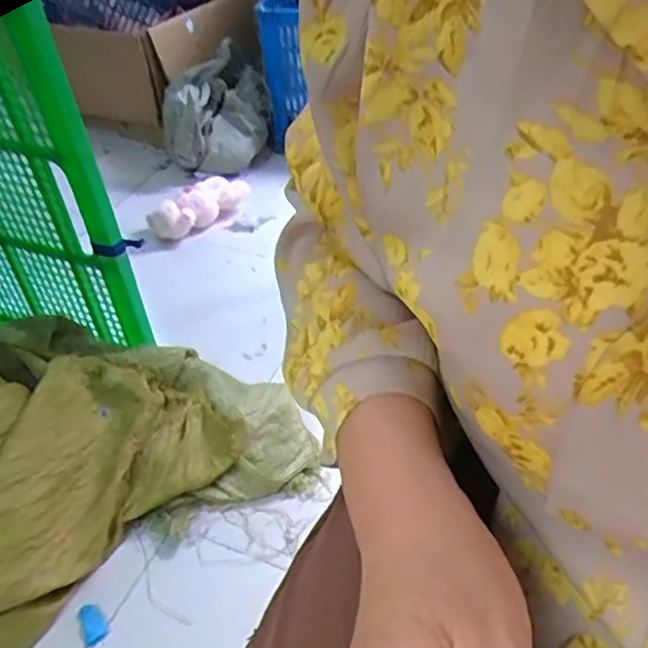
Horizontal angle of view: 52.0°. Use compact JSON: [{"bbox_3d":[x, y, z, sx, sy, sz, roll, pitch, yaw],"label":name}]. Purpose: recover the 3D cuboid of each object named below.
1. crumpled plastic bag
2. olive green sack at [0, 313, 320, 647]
[{"bbox_3d":[-0.257,-0.493,1.564,0.245,0.237,0.272,1,42,7],"label":"crumpled plastic bag"},{"bbox_3d":[-0.412,0.166,0.943,0.674,0.191,0.471,-23,45,-19],"label":"olive green sack"}]

